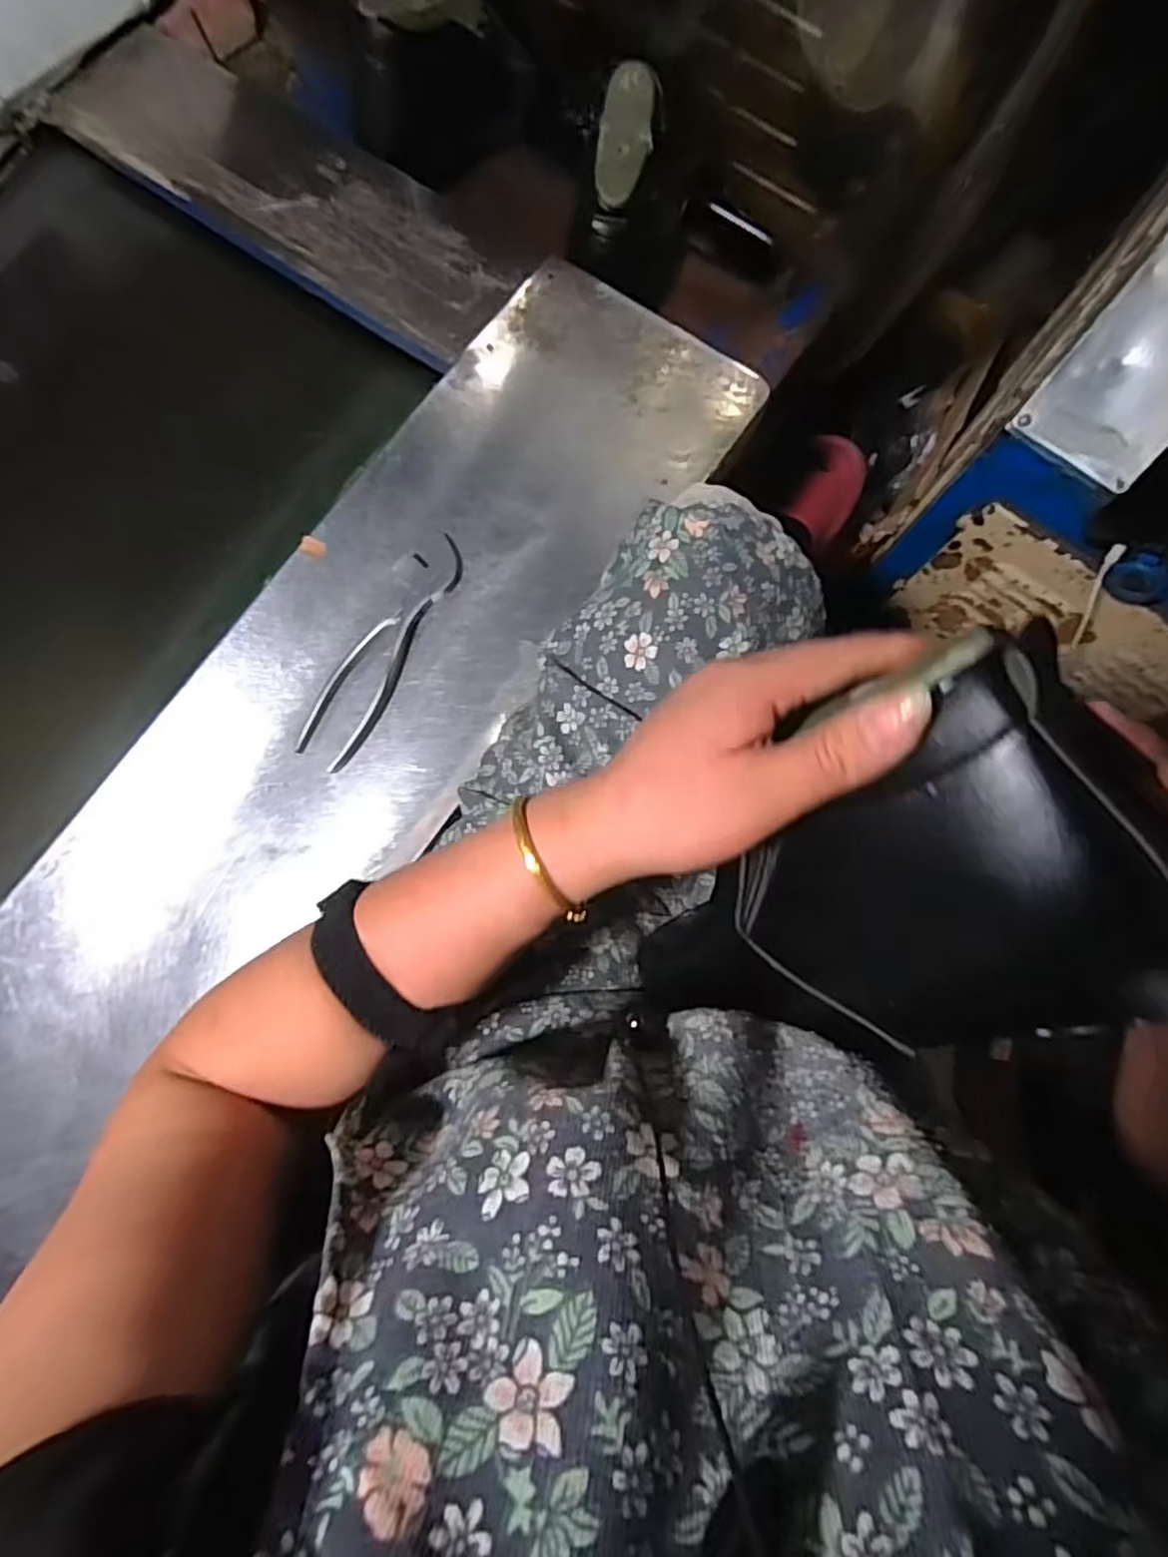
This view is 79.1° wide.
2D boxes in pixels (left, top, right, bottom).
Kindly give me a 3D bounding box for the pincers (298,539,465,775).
[{"bbox_3d":[-0.152,-0.100,0.530,0.047,0.010,0.193,28,84,5],"label":"pincers"}]

